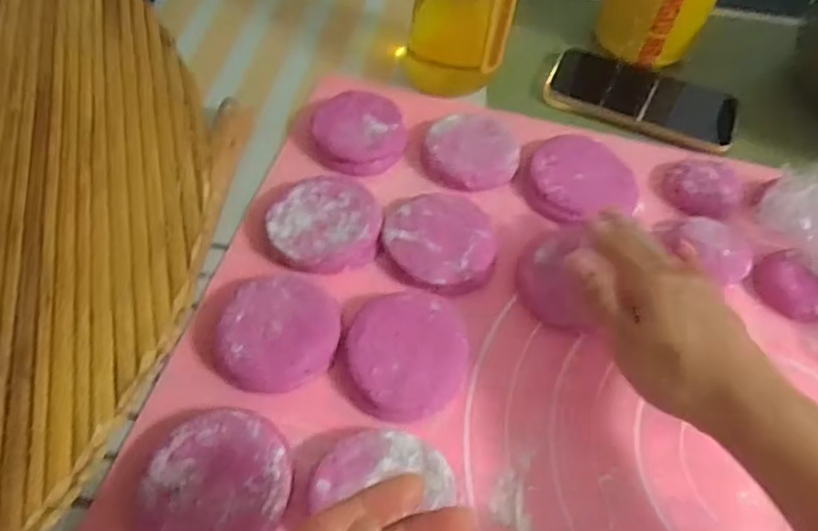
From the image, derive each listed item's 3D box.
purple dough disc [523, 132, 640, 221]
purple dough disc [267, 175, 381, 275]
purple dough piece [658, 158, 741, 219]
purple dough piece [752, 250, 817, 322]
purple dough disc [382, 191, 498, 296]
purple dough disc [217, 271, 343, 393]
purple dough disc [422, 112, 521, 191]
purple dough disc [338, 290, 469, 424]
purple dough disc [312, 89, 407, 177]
[{"bbox_3d":[0.125,-0.065,0.461,0.075,0.017,0.073,2,54,-3],"label":"purple dough disc"},{"bbox_3d":[-0.056,-0.030,0.419,0.072,0.017,0.077,2,54,-3],"label":"purple dough disc"},{"bbox_3d":[0.219,-0.060,0.464,0.057,0.018,0.050,35,59,19],"label":"purple dough piece"},{"bbox_3d":[0.257,0.014,0.415,0.036,0.019,0.052,-16,57,-15],"label":"purple dough piece"},{"bbox_3d":[0.020,-0.016,0.417,0.074,0.015,0.083,2,54,-3],"label":"purple dough disc"},{"bbox_3d":[-0.077,0.038,0.370,0.067,0.019,0.074,10,54,2],"label":"purple dough disc"},{"bbox_3d":[0.046,-0.089,0.474,0.071,0.015,0.079,-7,55,-10],"label":"purple dough disc"},{"bbox_3d":[-0.003,0.054,0.368,0.072,0.018,0.078,2,54,-3],"label":"purple dough disc"},{"bbox_3d":[-0.037,-0.101,0.470,0.068,0.022,0.074,2,54,-3],"label":"purple dough disc"}]

